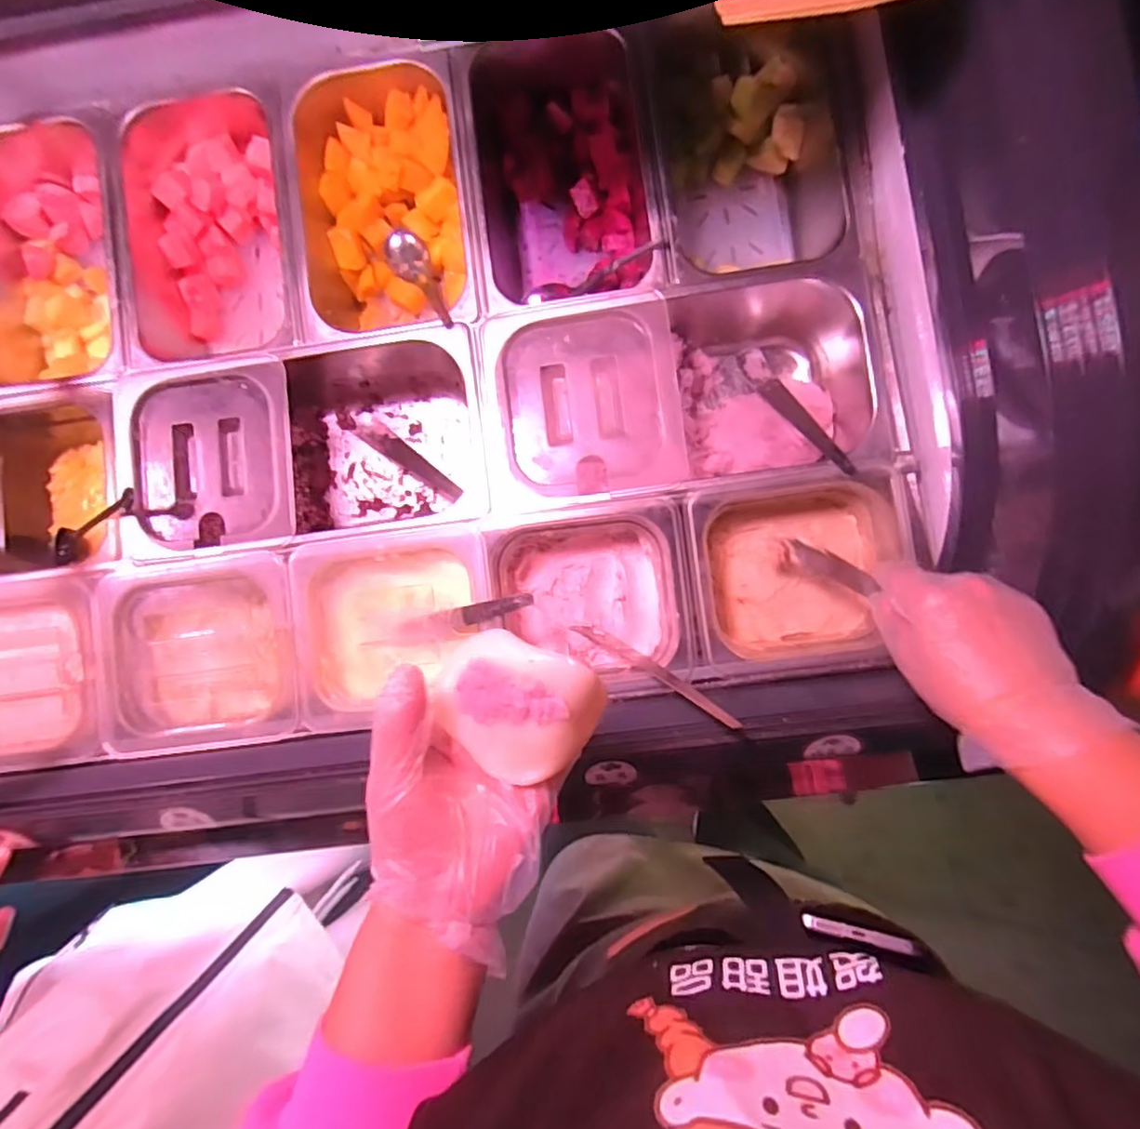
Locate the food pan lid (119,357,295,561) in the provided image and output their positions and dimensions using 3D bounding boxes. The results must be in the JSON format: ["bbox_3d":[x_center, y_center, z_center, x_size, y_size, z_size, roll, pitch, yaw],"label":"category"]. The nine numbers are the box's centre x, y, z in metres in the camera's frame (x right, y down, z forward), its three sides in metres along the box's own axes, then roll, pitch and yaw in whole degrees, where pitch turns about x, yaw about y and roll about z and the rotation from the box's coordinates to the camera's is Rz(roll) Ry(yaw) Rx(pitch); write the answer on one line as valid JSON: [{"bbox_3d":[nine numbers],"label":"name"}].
[{"bbox_3d":[-0.323,-0.095,0.561,0.151,0.018,0.166,-5,85,3],"label":"food pan lid"}]

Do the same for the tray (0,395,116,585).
[{"bbox_3d":[-0.484,-0.070,0.617,0.158,0.104,0.178,-5,85,3],"label":"tray"}]

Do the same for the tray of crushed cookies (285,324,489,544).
[{"bbox_3d":[-0.173,-0.117,0.596,0.196,0.108,0.187,-7,85,3],"label":"tray of crushed cookies"}]

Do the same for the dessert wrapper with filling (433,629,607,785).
[{"bbox_3d":[-0.031,0.078,0.344,0.090,0.030,0.073,22,87,5],"label":"dessert wrapper with filling"}]

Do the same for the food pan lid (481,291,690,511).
[{"bbox_3d":[0.009,-0.137,0.531,0.159,0.018,0.165,-7,85,3],"label":"food pan lid"}]

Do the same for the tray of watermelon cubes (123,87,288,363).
[{"bbox_3d":[-0.344,-0.329,0.632,0.161,0.090,0.249,-11,85,3],"label":"tray of watermelon cubes"}]

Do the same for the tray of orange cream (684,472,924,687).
[{"bbox_3d":[0.186,0.009,0.535,0.174,0.082,0.156,-8,85,3],"label":"tray of orange cream"}]

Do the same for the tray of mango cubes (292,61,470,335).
[{"bbox_3d":[-0.175,-0.337,0.611,0.159,0.088,0.250,-5,85,3],"label":"tray of mango cubes"}]

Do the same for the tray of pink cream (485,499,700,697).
[{"bbox_3d":[0.018,0.031,0.552,0.160,0.089,0.149,-6,85,3],"label":"tray of pink cream"}]

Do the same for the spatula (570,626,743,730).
[{"bbox_3d":[0.068,0.086,0.504,0.167,0.021,0.012,29,87,42],"label":"spatula"}]

